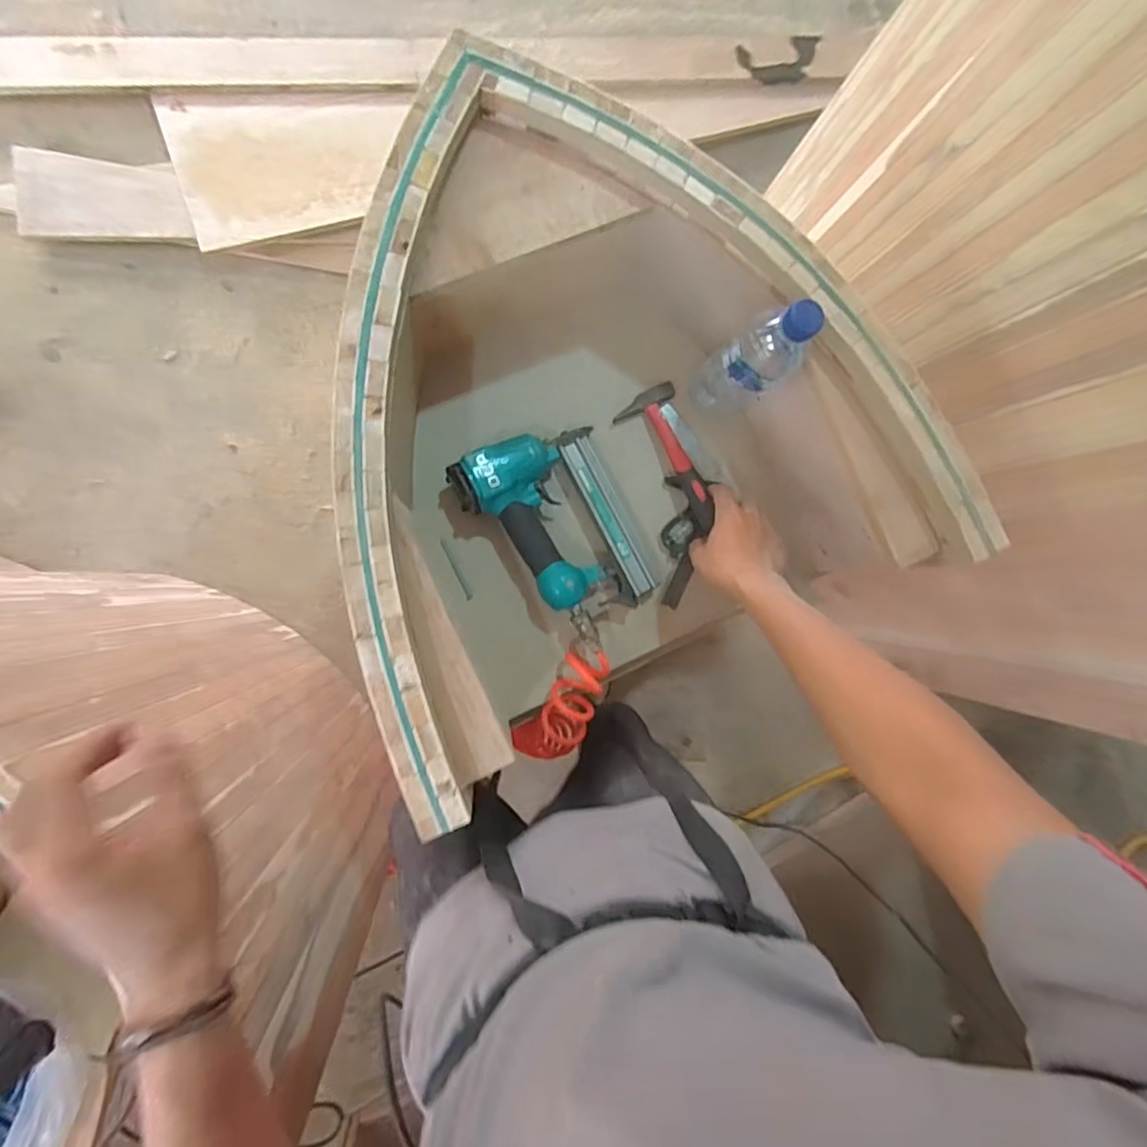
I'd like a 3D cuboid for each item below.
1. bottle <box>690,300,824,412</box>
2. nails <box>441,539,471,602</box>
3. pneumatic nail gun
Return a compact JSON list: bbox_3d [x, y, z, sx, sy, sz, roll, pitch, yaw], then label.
[{"bbox_3d":[0.182,-0.215,0.613,0.062,0.213,0.062,0,90,-8],"label":"bottle"},{"bbox_3d":[-0.134,-0.005,0.684,0.007,0.004,0.075,-25,93,-7],"label":"nails"},{"bbox_3d":[-0.019,-0.048,0.660,0.166,0.055,0.211,-22,93,-7],"label":"pneumatic nail gun"}]

